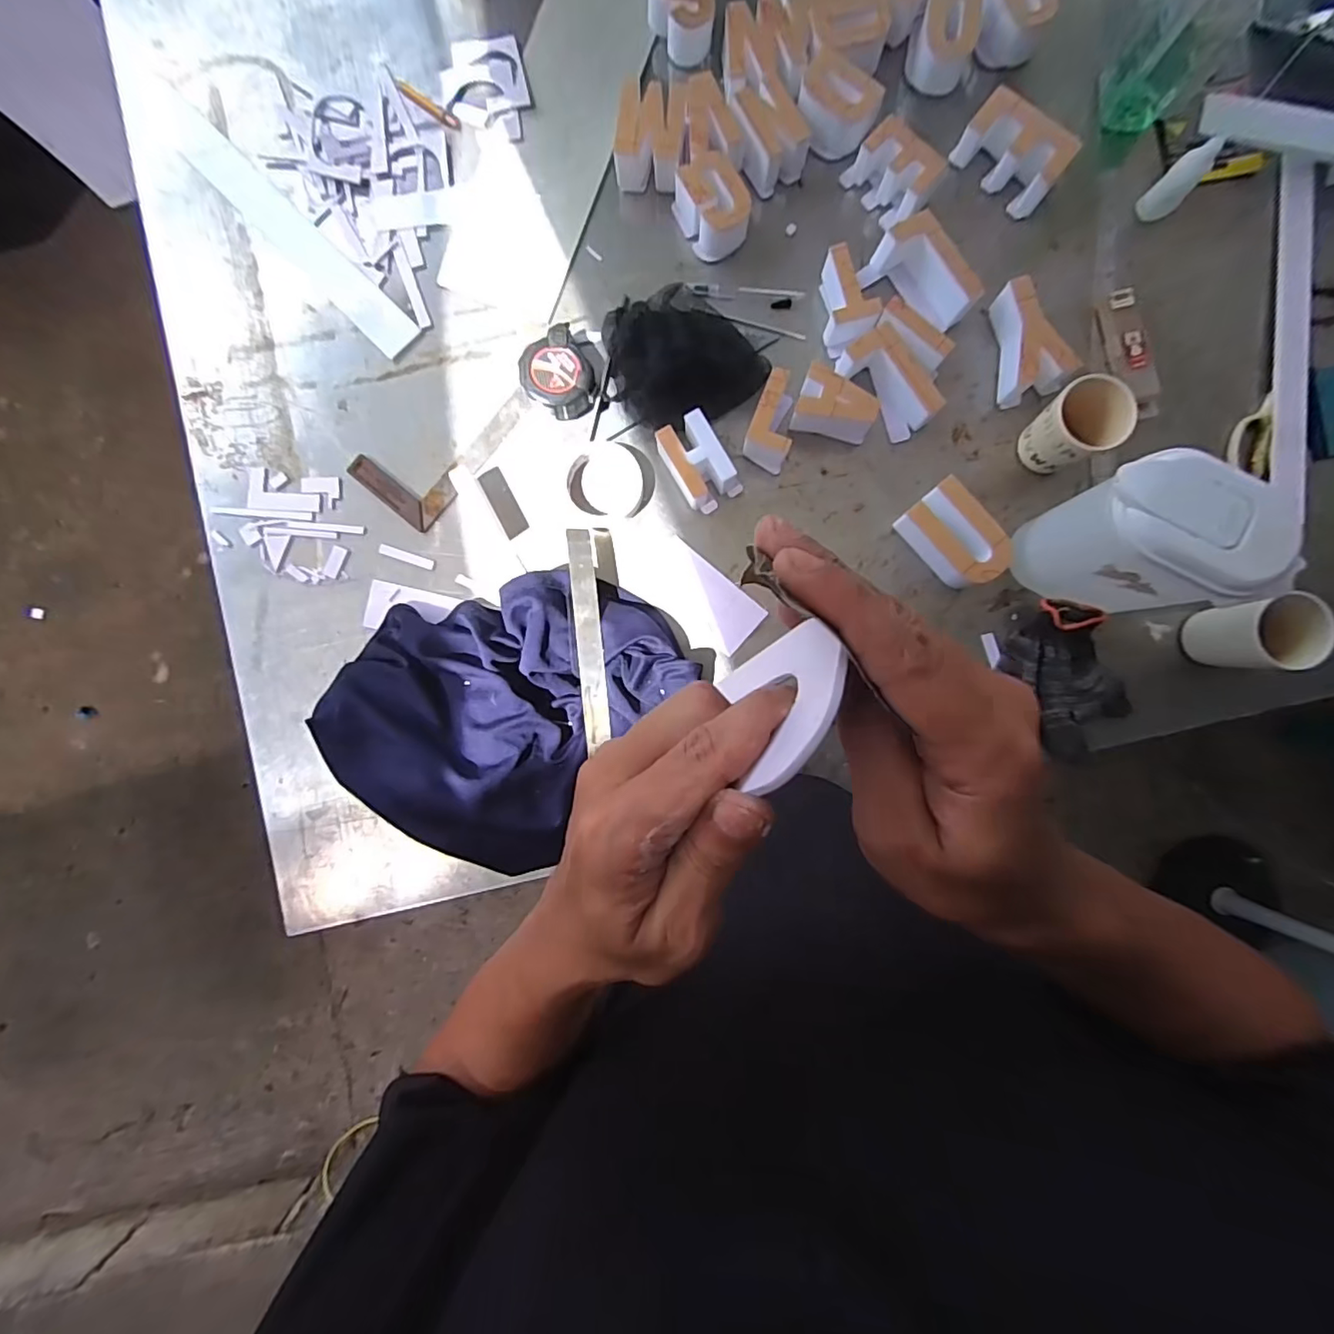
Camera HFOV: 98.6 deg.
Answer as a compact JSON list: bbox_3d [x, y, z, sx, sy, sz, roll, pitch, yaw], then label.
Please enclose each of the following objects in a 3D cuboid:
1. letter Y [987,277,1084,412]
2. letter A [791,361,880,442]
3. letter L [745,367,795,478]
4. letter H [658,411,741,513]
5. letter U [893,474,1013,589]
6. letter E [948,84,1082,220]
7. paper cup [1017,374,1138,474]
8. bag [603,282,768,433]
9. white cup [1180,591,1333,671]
[{"bbox_3d":[0.392,-0.351,0.621,0.065,0.050,0.119,-9,88,0],"label":"letter Y"},{"bbox_3d":[0.182,-0.276,0.622,0.085,0.046,0.063,21,88,1],"label":"letter A"},{"bbox_3d":[0.119,-0.268,0.622,0.047,0.046,0.094,21,88,1],"label":"letter L"},{"bbox_3d":[0.034,-0.220,0.620,0.058,0.044,0.091,-36,88,-1],"label":"letter H"},{"bbox_3d":[0.309,-0.137,0.619,0.072,0.042,0.109,-37,88,-1],"label":"letter U"},{"bbox_3d":[0.377,-0.560,0.628,0.114,0.057,0.061,40,89,2],"label":"letter E"},{"bbox_3d":[0.419,-0.247,0.601,0.071,0.089,0.072,0,88,0],"label":"paper cup"},{"bbox_3d":[0.017,-0.344,0.624,0.159,0.063,0.154,-23,88,0],"label":"bag"},{"bbox_3d":[0.590,-0.032,0.582,0.069,0.098,0.069,0,90,2],"label":"white cup"}]

